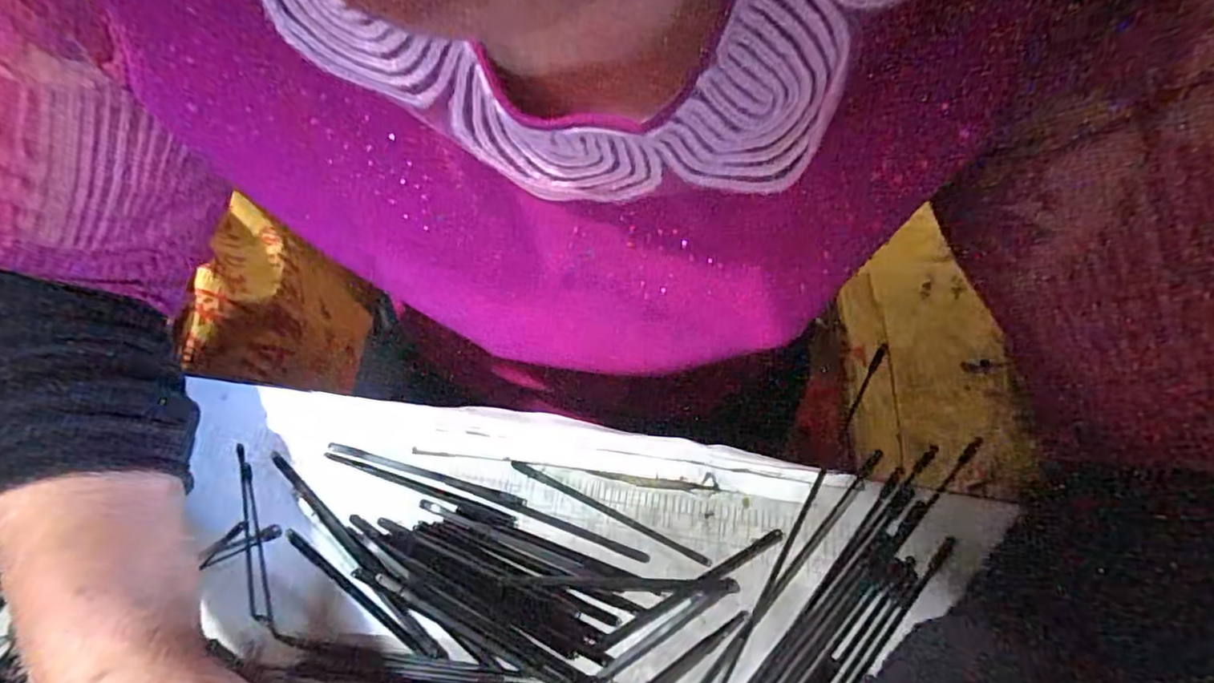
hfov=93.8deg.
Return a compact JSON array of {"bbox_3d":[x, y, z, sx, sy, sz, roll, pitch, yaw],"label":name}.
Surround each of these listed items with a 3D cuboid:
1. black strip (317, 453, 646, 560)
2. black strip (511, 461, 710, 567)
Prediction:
[{"bbox_3d":[-0.059,0.075,0.268,0.159,0.009,0.006,15,69,9],"label":"black strip"},{"bbox_3d":[0.000,0.079,0.263,0.101,0.005,0.004,23,71,12],"label":"black strip"}]

